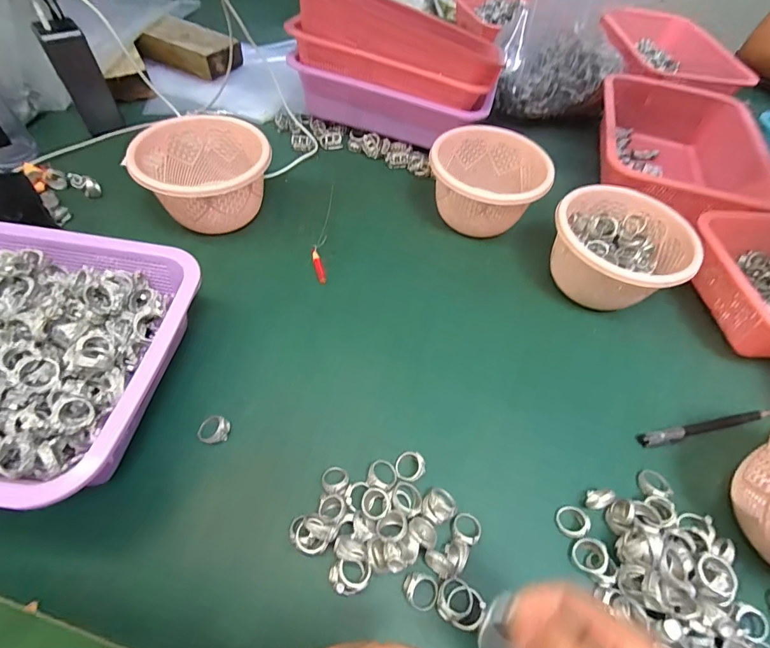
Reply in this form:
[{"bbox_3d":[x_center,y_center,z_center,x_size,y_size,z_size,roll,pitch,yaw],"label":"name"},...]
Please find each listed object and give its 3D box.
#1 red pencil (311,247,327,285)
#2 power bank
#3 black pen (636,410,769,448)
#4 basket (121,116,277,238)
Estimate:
[{"bbox_3d":[-0.079,-0.069,0.466,0.010,0.004,0.061,-12,58,-13],"label":"red pencil"},{"bbox_3d":[-0.419,-0.338,0.544,0.050,0.127,0.034,-35,65,-25],"label":"power bank"},{"bbox_3d":[0.316,0.101,0.384,0.150,0.007,0.014,-8,57,-10],"label":"black pen"},{"bbox_3d":[-0.216,-0.176,0.480,0.138,0.091,0.133,2,56,-3],"label":"basket"}]

